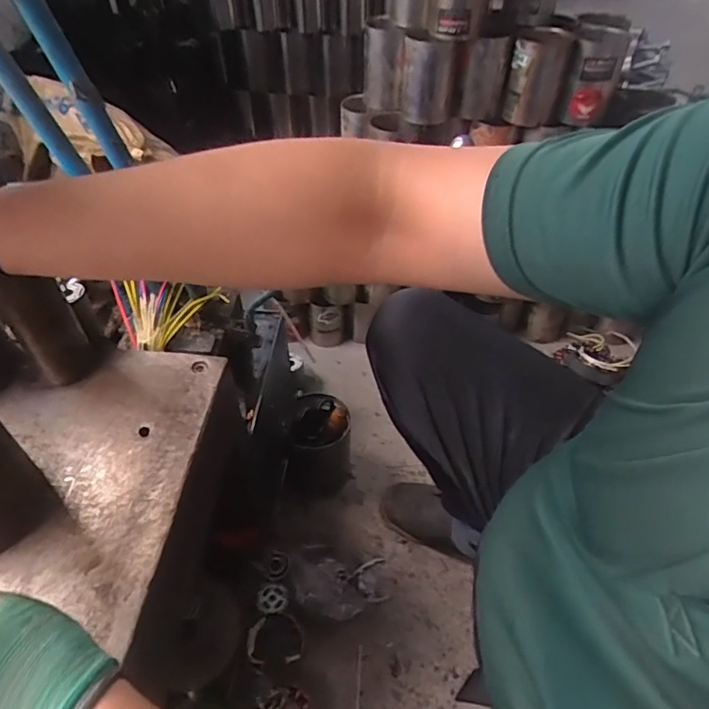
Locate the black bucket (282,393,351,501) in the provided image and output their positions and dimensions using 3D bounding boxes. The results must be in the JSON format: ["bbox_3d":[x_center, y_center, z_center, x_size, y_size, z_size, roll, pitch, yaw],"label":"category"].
[{"bbox_3d":[-0.068,0.170,0.980,0.120,0.163,0.118,0,47,0],"label":"black bucket"}]

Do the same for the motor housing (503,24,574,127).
[{"bbox_3d":[0.317,-0.482,0.917,0.091,0.133,0.095,14,49,13],"label":"motor housing"}]

